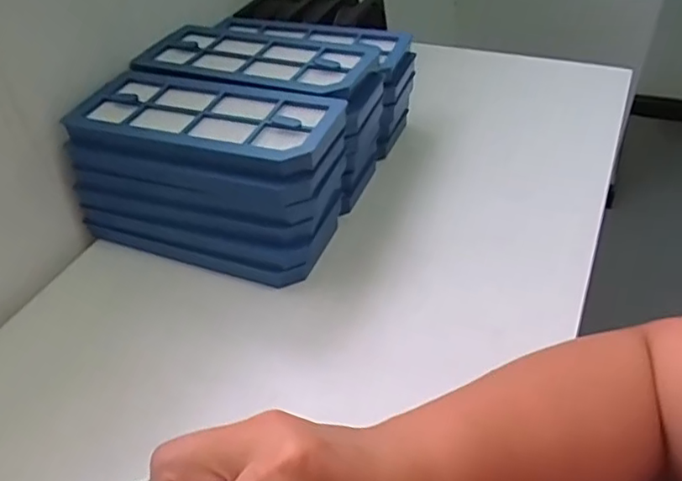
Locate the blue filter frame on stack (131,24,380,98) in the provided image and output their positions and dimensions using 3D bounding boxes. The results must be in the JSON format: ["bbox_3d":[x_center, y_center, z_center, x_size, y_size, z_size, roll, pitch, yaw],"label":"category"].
[{"bbox_3d":[-0.074,-0.160,0.523,0.204,0.018,0.105,12,45,18],"label":"blue filter frame on stack"}]

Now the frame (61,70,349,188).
[{"bbox_3d":[-0.103,-0.092,0.458,0.201,0.024,0.088,12,45,18],"label":"frame"}]

